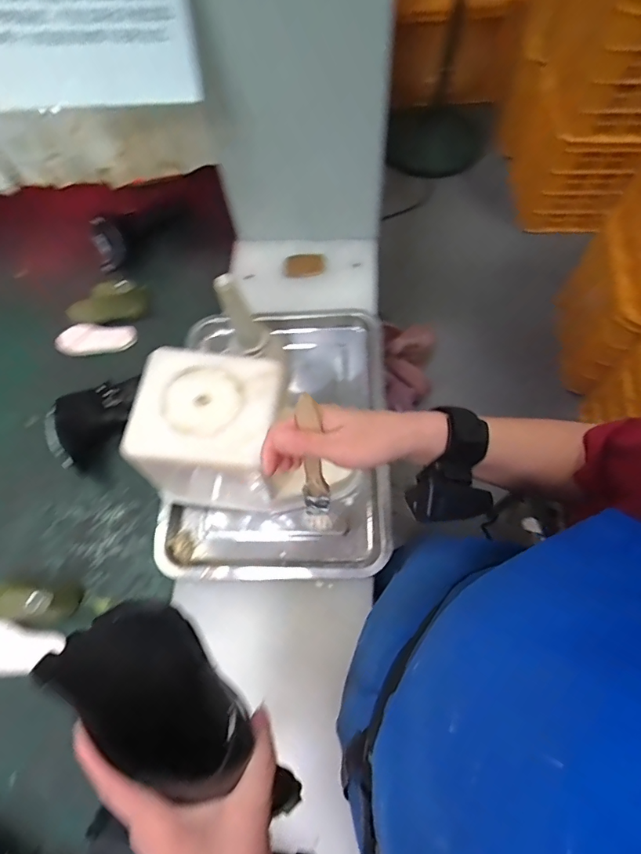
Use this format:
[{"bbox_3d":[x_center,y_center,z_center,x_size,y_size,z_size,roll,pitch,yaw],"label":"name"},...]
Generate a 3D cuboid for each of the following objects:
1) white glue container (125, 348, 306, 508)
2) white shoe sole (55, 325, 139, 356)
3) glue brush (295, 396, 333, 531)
[{"bbox_3d":[-0.117,0.009,0.530,0.144,0.171,0.124,3,66,5],"label":"white glue container"},{"bbox_3d":[-0.386,-0.151,0.774,0.139,0.018,0.056,4,66,5],"label":"white shoe sole"},{"bbox_3d":[-0.005,0.034,0.366,0.020,0.144,0.009,-4,38,2],"label":"glue brush"}]

